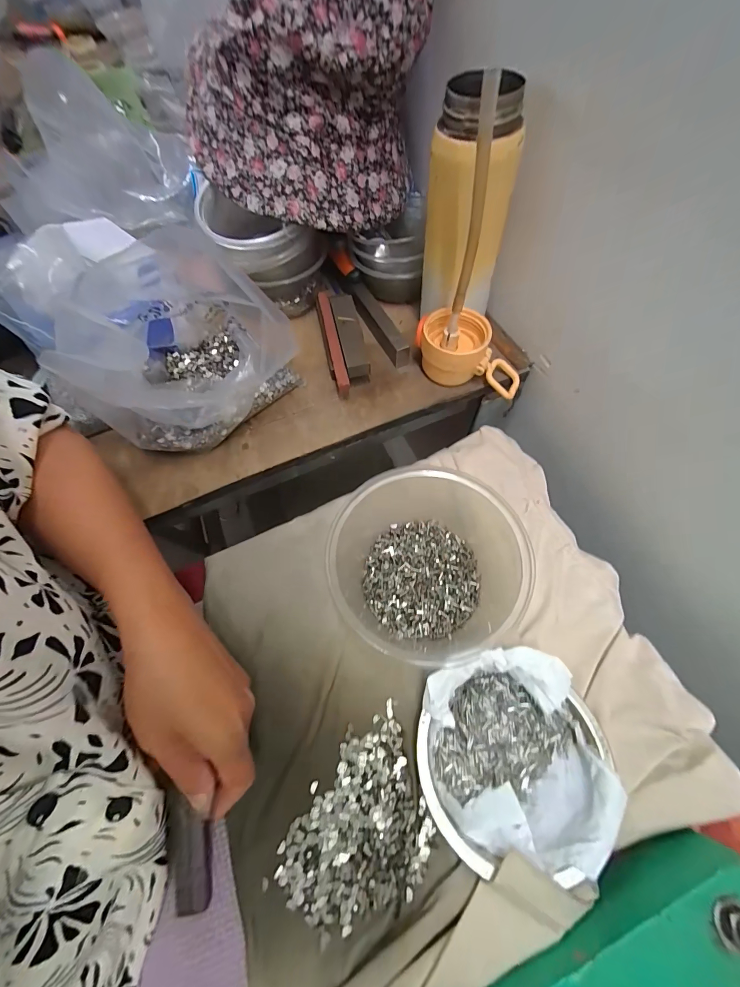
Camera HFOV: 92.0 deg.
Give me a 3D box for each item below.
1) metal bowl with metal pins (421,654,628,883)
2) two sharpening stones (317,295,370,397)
[{"bbox_3d":[0.094,0.171,0.241,0.117,0.035,0.117,2,63,4],"label":"metal bowl with metal pins"},{"bbox_3d":[-0.030,-0.167,0.392,0.040,0.033,0.133,-11,63,-3],"label":"two sharpening stones"}]

